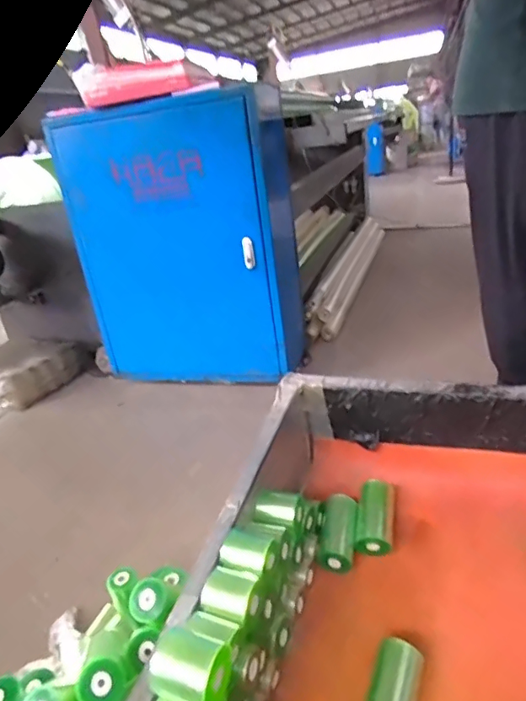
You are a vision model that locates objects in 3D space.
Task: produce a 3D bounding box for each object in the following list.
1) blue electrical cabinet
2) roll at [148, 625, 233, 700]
[{"bbox_3d":[-0.228,-0.320,1.579,0.661,0.810,0.331,2,24,21],"label":"blue electrical cabinet"},{"bbox_3d":[-0.079,0.350,0.541,0.076,0.052,0.063,4,25,25],"label":"roll"}]

